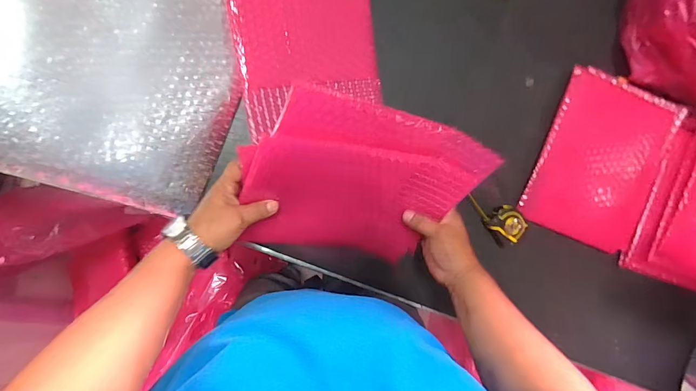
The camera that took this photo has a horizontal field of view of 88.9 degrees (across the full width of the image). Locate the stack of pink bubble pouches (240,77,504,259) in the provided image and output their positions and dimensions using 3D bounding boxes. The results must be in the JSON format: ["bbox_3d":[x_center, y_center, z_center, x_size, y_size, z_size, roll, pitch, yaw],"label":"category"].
[{"bbox_3d":[0.007,-0.002,0.437,0.265,0.027,0.241,12,136,-25],"label":"stack of pink bubble pouches"}]

